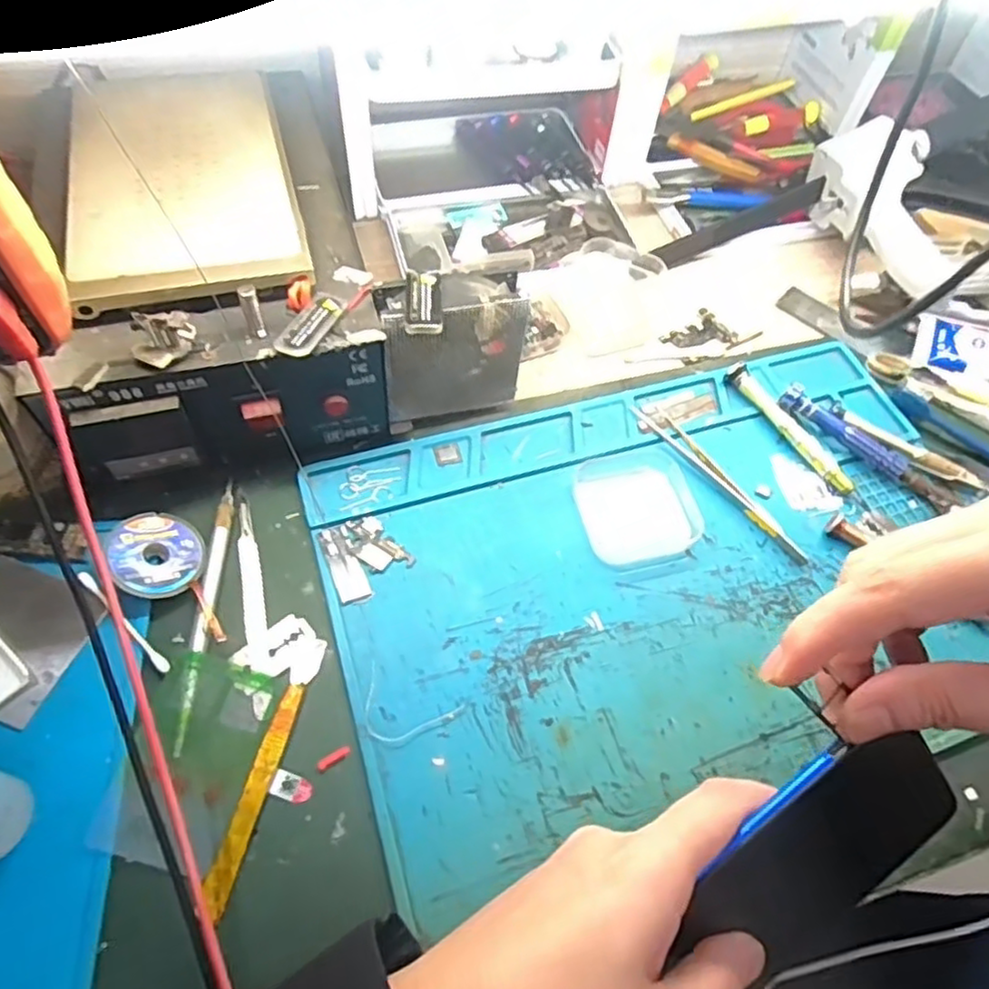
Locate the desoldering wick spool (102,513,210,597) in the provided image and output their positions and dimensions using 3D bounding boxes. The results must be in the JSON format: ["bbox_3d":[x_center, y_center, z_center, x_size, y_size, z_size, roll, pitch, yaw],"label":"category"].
[{"bbox_3d":[-0.169,0.031,0.333,0.043,0.009,0.045,-14,65,-45],"label":"desoldering wick spool"}]

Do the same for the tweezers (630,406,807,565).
[{"bbox_3d":[0.132,-0.011,0.390,0.018,0.005,0.130,-31,66,-21],"label":"tweezers"}]

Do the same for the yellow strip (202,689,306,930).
[{"bbox_3d":[-0.105,0.129,0.290,0.011,0.004,0.092,12,58,3],"label":"yellow strip"}]

